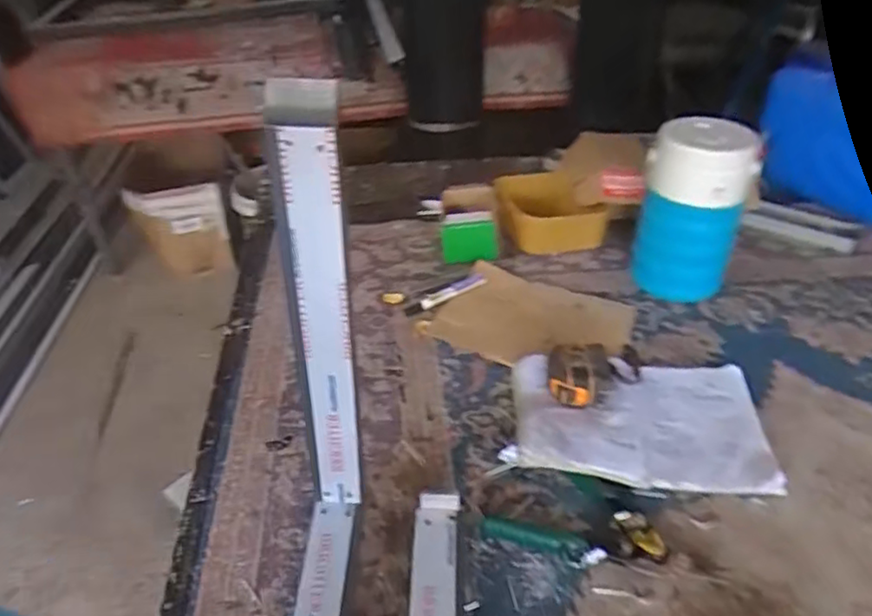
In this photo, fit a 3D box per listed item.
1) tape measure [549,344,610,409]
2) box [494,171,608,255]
[{"bbox_3d":[0.177,0.084,0.810,0.077,0.073,0.066,11,38,14],"label":"tape measure"},{"bbox_3d":[0.189,-0.168,1.117,0.167,0.078,0.169,-7,37,-10],"label":"box"}]

